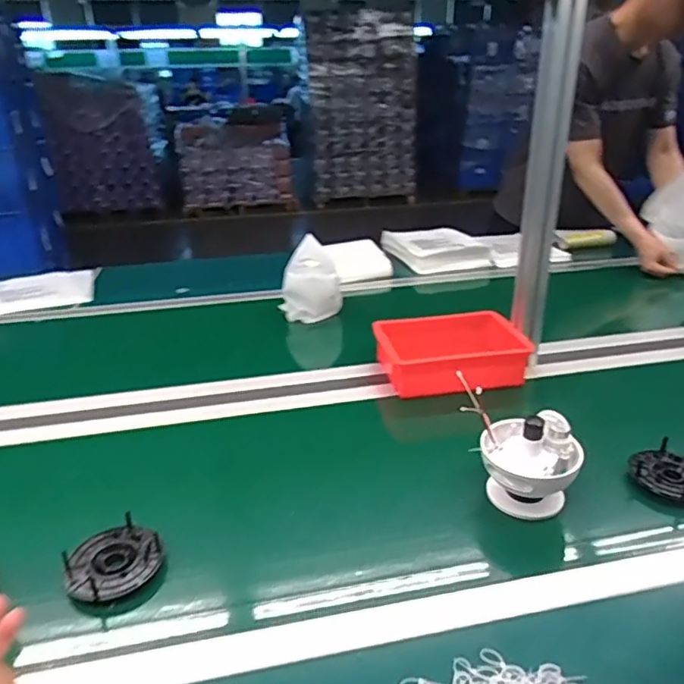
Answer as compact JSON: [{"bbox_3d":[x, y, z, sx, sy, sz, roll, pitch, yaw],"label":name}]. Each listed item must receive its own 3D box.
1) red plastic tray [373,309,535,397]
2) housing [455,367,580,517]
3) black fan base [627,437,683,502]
[{"bbox_3d":[0.193,0.019,1.023,0.243,0.075,0.167,-6,26,-9],"label":"red plastic tray"},{"bbox_3d":[0.223,0.144,0.736,0.151,0.108,0.137,5,26,13],"label":"housing"},{"bbox_3d":[0.433,0.172,0.755,0.102,0.039,0.077,16,43,31],"label":"black fan base"}]

